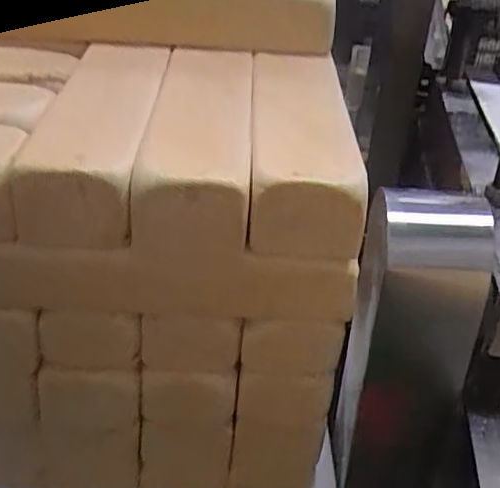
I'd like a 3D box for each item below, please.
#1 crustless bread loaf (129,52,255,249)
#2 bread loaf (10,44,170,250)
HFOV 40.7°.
[{"bbox_3d":[-0.041,-0.087,0.545,0.078,0.068,0.276,3,32,-2],"label":"crustless bread loaf"},{"bbox_3d":[-0.117,-0.088,0.536,0.075,0.076,0.243,3,32,-2],"label":"bread loaf"}]

